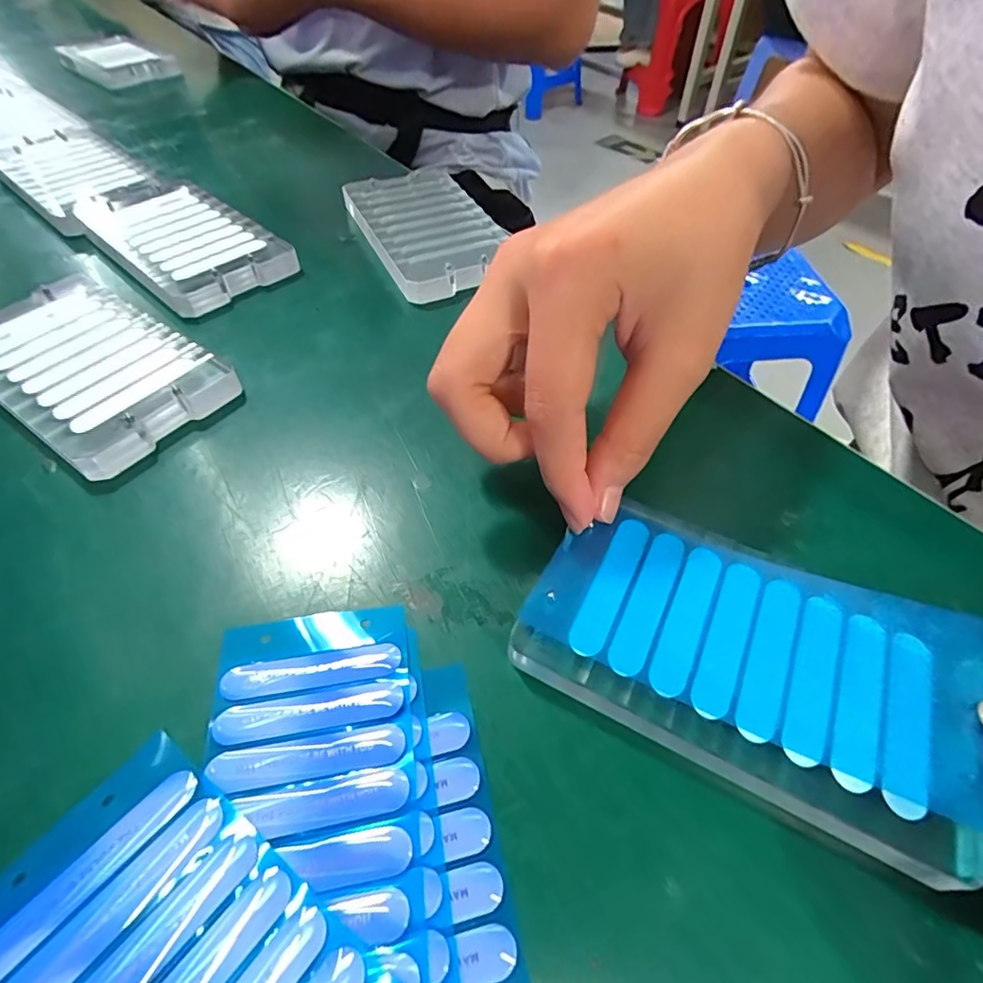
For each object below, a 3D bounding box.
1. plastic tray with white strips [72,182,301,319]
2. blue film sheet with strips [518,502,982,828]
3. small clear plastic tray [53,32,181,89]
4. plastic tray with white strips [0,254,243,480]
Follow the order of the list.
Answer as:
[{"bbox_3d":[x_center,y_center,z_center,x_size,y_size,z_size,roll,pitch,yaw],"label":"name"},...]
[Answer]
[{"bbox_3d":[-0.174,-0.143,0.296,0.069,0.015,0.130,-36,61,-28],"label":"plastic tray with white strips"},{"bbox_3d":[0.074,0.039,0.150,0.120,0.022,0.056,19,52,17],"label":"blue film sheet with strips"},{"bbox_3d":[-0.354,-0.409,0.500,0.101,0.023,0.069,34,57,22],"label":"small clear plastic tray"},{"bbox_3d":[-0.176,-0.058,0.232,0.122,0.016,0.072,31,56,20],"label":"plastic tray with white strips"}]

